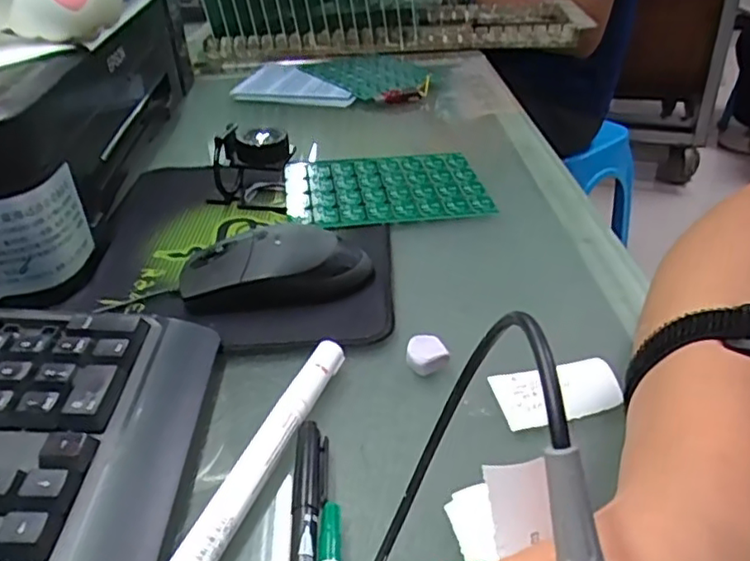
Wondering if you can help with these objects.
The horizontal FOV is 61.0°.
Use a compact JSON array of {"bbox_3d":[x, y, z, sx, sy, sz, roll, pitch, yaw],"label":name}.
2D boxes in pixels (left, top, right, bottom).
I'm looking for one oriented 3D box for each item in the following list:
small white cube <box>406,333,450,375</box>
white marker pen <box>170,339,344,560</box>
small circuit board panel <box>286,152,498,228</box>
[{"bbox_3d":[0.027,0.040,0.333,0.021,0.016,0.019,3,34,8],"label":"small white cube"},{"bbox_3d":[-0.048,0.074,0.276,0.015,0.015,0.144,10,36,18],"label":"white marker pen"},{"bbox_3d":[0.006,-0.074,0.501,0.149,0.006,0.102,-5,36,-5],"label":"small circuit board panel"}]

